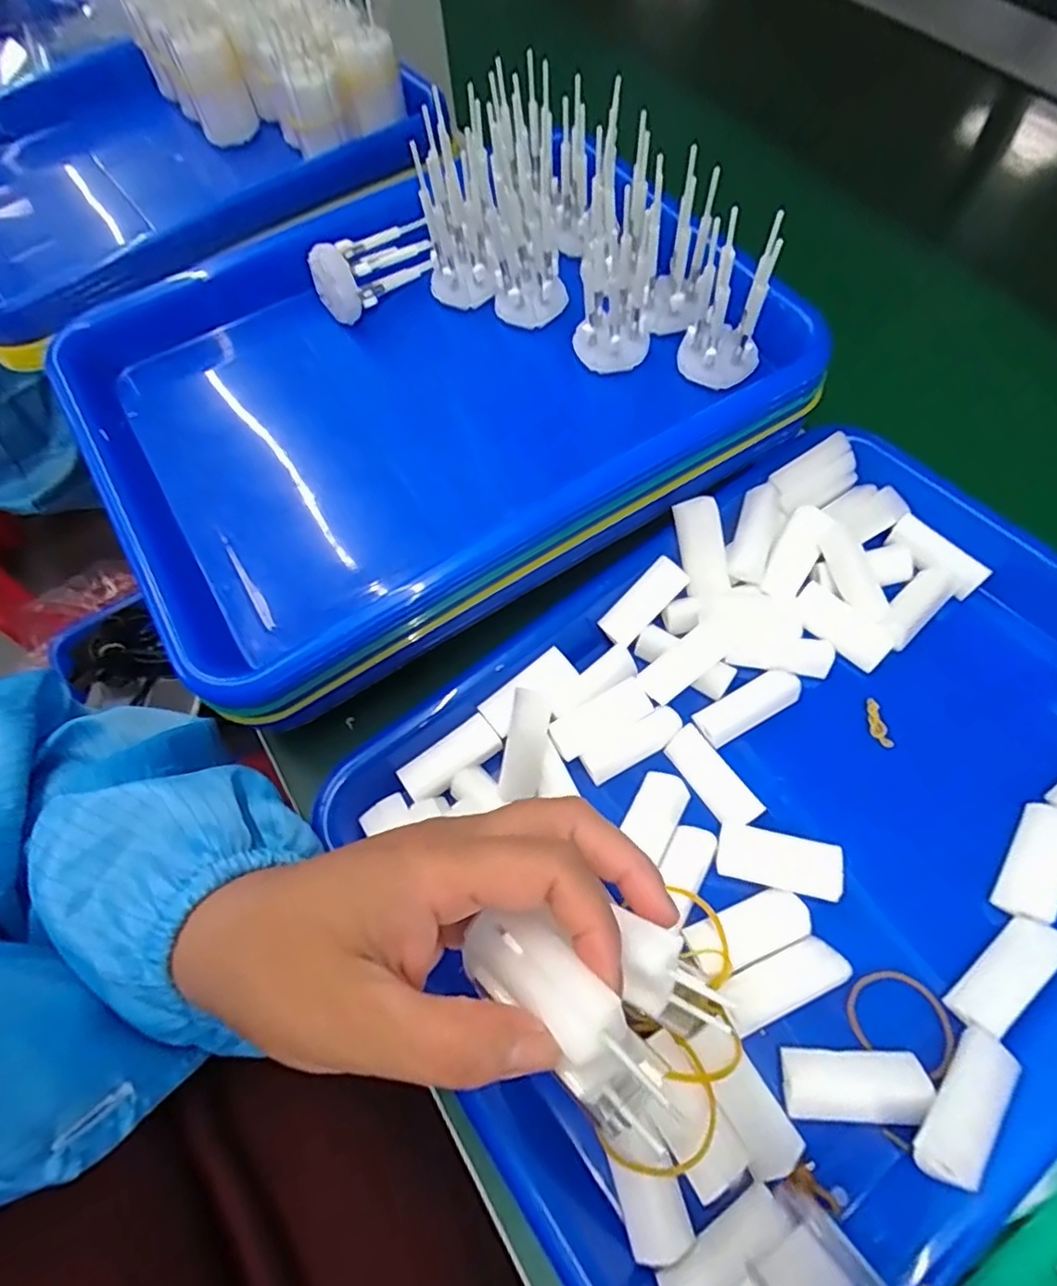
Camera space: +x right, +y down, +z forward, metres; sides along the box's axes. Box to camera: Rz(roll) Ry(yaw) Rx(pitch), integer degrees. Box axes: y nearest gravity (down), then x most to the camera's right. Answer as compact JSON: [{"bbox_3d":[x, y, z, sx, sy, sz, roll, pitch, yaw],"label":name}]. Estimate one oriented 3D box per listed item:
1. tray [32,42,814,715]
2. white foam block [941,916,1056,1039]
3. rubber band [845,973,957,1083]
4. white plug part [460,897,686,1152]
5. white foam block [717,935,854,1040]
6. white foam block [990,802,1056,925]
[{"bbox_3d":[-0.054,-0.139,0.318,0.308,0.071,0.244,-31,67,-11],"label":"tray"},{"bbox_3d":[0.172,0.120,0.230,0.046,0.018,0.017,-37,68,-14],"label":"white foam block"},{"bbox_3d":[0.135,0.135,0.233,0.034,0.004,0.031,16,56,26],"label":"rubber band"},{"bbox_3d":[0.008,0.097,0.173,0.025,0.019,0.071,-46,46,-17],"label":"white plug part"},{"bbox_3d":[0.092,0.124,0.234,0.045,0.014,0.018,-22,65,-7],"label":"white foam block"},{"bbox_3d":[0.195,0.083,0.245,0.016,0.014,0.045,30,69,16],"label":"white foam block"}]

